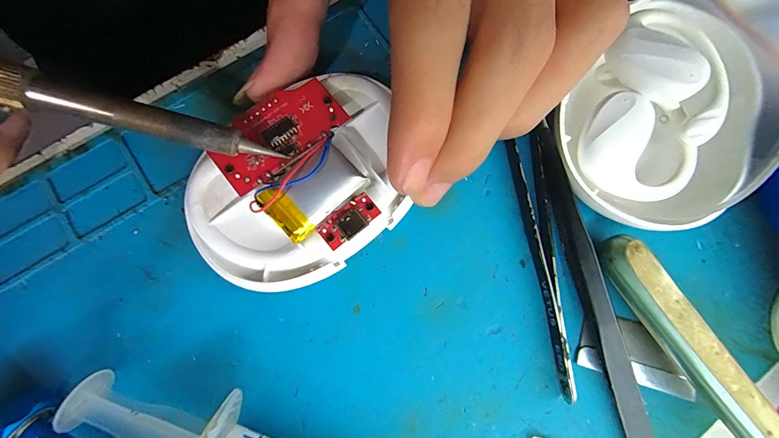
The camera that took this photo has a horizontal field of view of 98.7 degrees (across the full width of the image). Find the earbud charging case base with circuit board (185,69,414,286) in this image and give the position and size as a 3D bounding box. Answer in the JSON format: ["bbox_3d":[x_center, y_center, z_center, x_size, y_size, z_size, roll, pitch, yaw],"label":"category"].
[{"bbox_3d":[-0.029,-0.012,0.109,0.074,0.014,0.057,-29,78,-6],"label":"earbud charging case base with circuit board"}]

